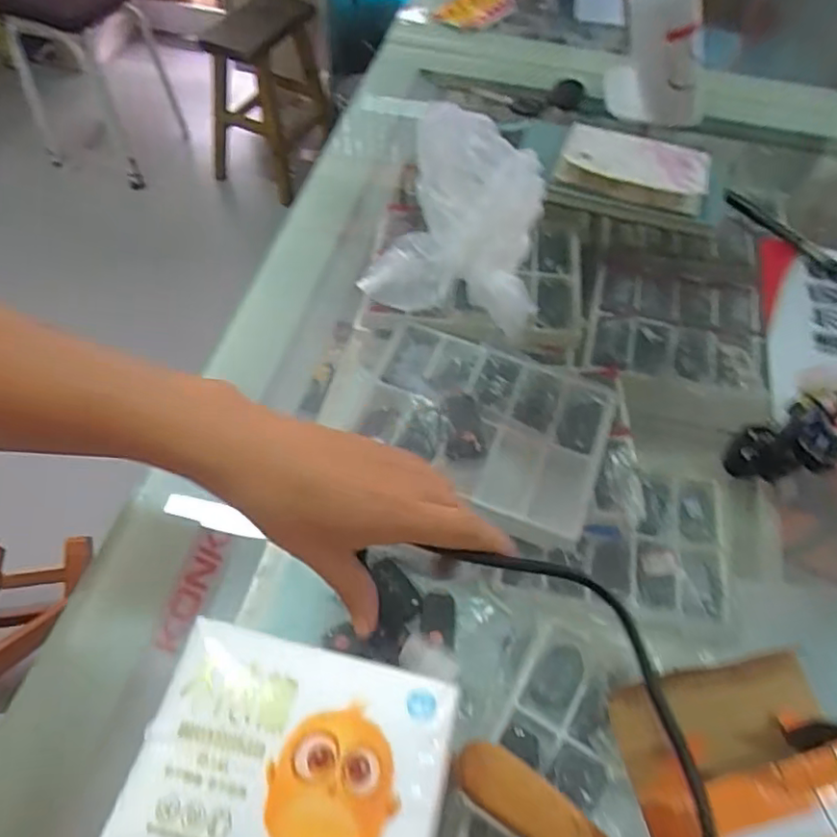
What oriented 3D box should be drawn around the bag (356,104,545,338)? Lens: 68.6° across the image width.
[{"bbox_3d":[0.028,-0.148,0.444,0.119,0.082,0.134,8,57,3],"label":"bag"}]

